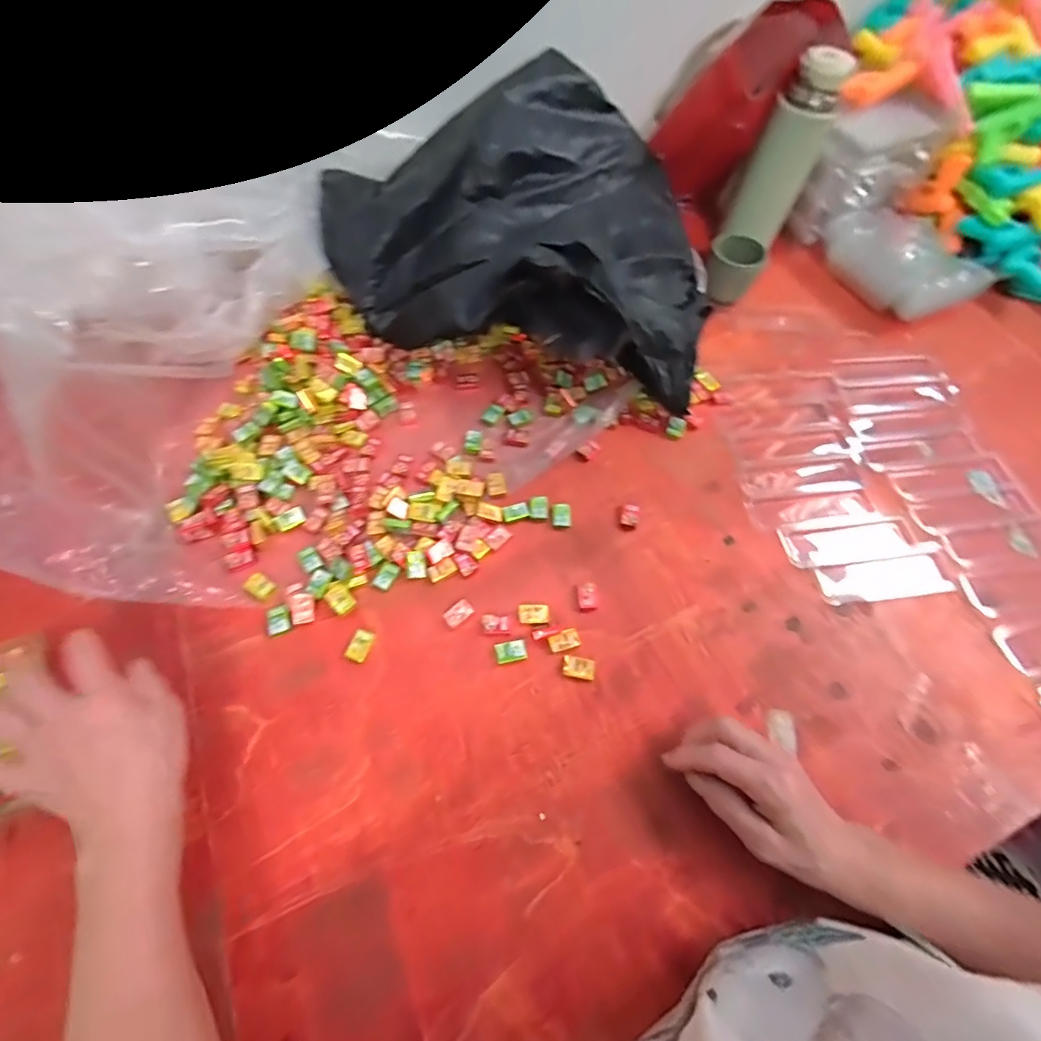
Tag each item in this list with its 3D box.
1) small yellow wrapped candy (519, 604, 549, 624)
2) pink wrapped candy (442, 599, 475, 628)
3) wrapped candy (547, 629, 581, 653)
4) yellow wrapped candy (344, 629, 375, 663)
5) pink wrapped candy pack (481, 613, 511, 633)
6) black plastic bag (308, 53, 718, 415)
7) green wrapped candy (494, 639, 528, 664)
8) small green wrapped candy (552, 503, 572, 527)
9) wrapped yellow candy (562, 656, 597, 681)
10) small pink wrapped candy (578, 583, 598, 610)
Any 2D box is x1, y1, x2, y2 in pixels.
[{"bbox_3d":[0.012,0.085,0.435,0.027,0.004,0.018,1,64,0],"label":"small yellow wrapped candy"},{"bbox_3d":[-0.057,0.084,0.434,0.026,0.005,0.018,-38,70,-17],"label":"pink wrapped candy"},{"bbox_3d":[0.039,0.107,0.424,0.027,0.004,0.017,-21,66,-10],"label":"wrapped candy"},{"bbox_3d":[-0.142,0.110,0.420,0.019,0.006,0.026,17,65,8],"label":"yellow wrapped candy"},{"bbox_3d":[-0.022,0.093,0.429,0.025,0.004,0.017,0,64,0],"label":"pink wrapped candy pack"},{"bbox_3d":[-0.001,-0.333,0.555,0.445,0.165,0.339,9,64,4],"label":"black plastic bag"},{"bbox_3d":[-0.009,0.115,0.418,0.027,0.004,0.018,-10,64,-5],"label":"green wrapped candy"},{"bbox_3d":[0.042,-0.006,0.481,0.019,0.005,0.025,-2,64,-1],"label":"small green wrapped candy"},{"bbox_3d":[0.052,0.128,0.415,0.029,0.006,0.018,11,64,5],"label":"wrapped yellow candy"},{"bbox_3d":[0.063,0.071,0.445,0.018,0.005,0.025,0,64,-1],"label":"small pink wrapped candy"}]

